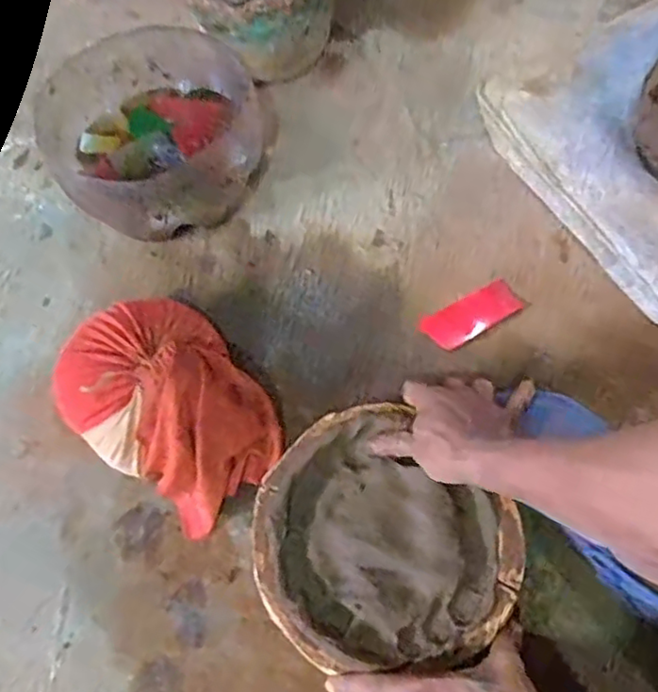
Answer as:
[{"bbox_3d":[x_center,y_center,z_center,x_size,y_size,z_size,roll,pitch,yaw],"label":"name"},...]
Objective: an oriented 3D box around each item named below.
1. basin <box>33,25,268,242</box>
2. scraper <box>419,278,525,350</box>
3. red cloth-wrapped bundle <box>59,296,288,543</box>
[{"bbox_3d":[-0.208,-0.248,0.747,0.251,0.116,0.243,-1,66,1],"label":"basin"},{"bbox_3d":[0.157,-0.034,0.679,0.107,0.021,0.044,-24,67,-9],"label":"scraper"},{"bbox_3d":[-0.158,0.057,0.610,0.169,0.097,0.225,-36,70,-13],"label":"red cloth-wrapped bundle"}]

